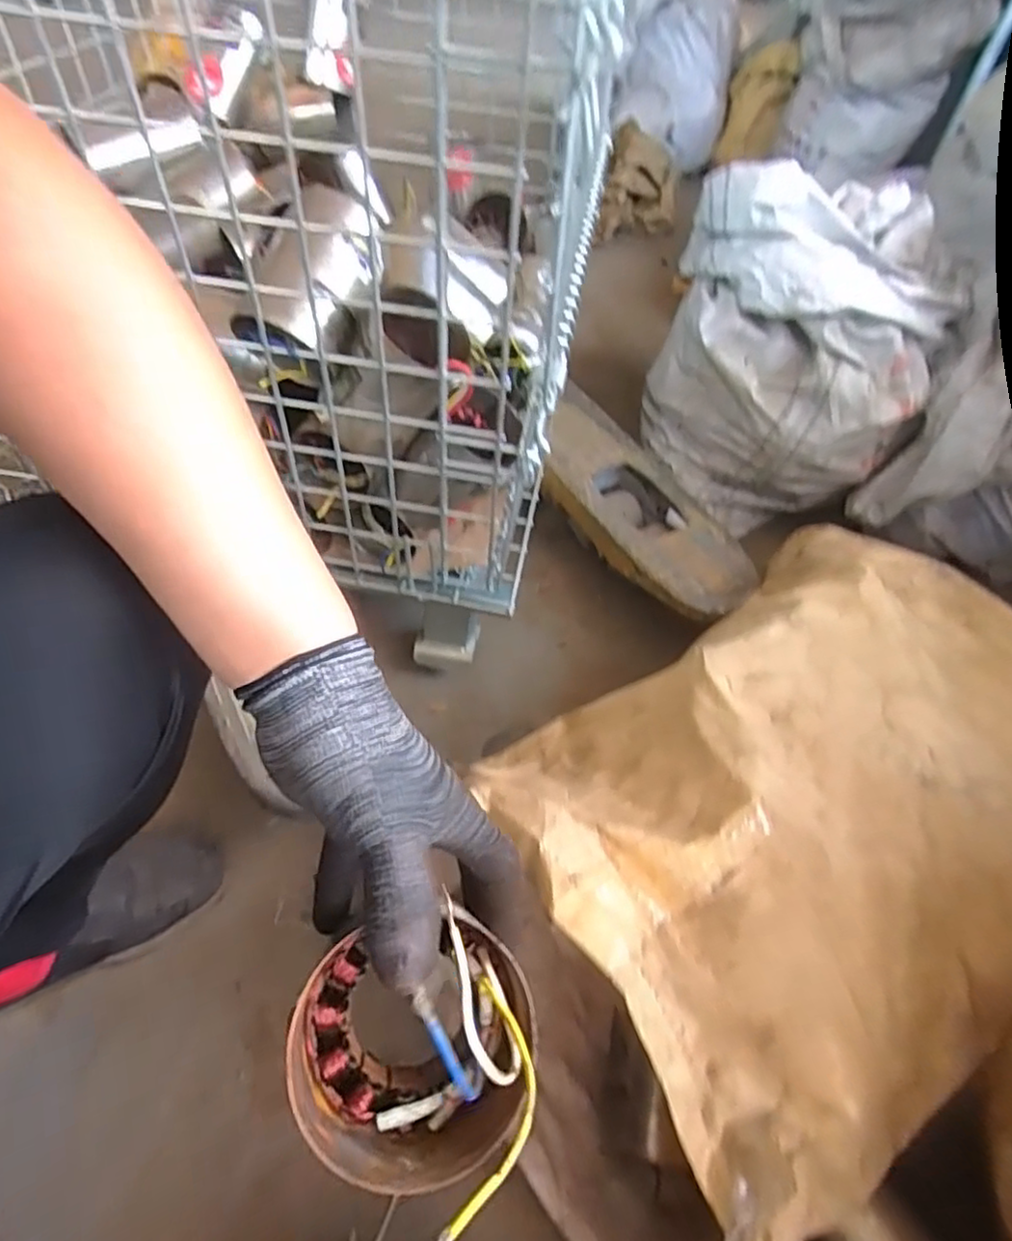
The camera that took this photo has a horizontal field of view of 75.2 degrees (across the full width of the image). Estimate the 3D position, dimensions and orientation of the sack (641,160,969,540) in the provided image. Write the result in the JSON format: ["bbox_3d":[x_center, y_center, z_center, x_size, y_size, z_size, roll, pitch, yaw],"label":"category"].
[{"bbox_3d":[0.443,-0.431,1.005,0.376,0.384,0.450,18,51,10],"label":"sack"}]

